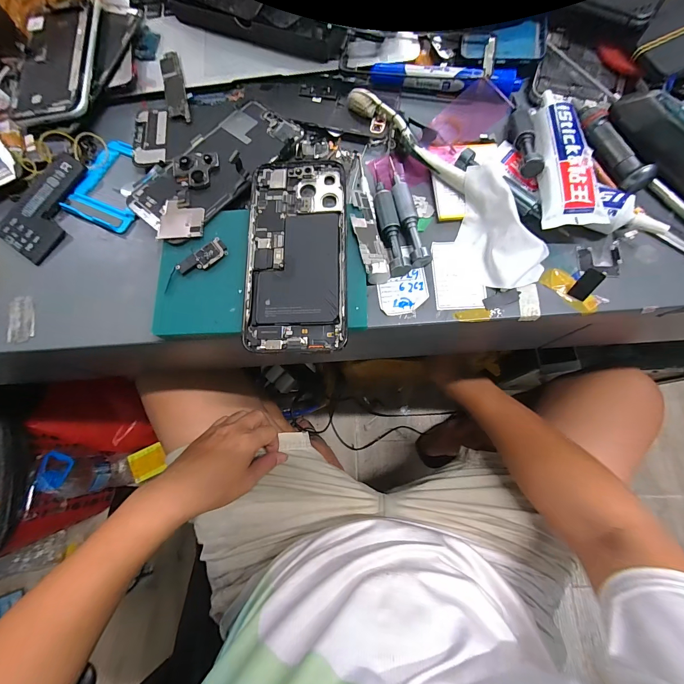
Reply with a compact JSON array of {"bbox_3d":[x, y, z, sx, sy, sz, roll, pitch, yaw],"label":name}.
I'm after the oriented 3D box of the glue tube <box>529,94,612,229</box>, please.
[{"bbox_3d":[0.177,-0.148,0.262,0.042,0.027,0.124,-1,74,2],"label":"glue tube"}]

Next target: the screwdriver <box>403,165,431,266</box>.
[{"bbox_3d":[0.054,-0.108,0.269,0.015,0.013,0.098,-11,74,-1],"label":"screwdriver"}]

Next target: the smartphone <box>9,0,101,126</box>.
[{"bbox_3d":[-0.272,-0.269,0.311,0.068,0.013,0.131,-3,74,2],"label":"smartphone"}]

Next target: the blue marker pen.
[{"bbox_3d":[0.095,-0.245,0.300,0.134,0.019,0.017,11,75,6],"label":"blue marker pen"}]

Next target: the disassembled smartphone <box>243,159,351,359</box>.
[{"bbox_3d":[-0.035,-0.070,0.252,0.076,0.006,0.157,-1,77,3],"label":"disassembled smartphone"}]

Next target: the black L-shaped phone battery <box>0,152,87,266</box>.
[{"bbox_3d":[-0.265,-0.123,0.294,0.056,0.005,0.097,30,78,10],"label":"black L-shaped phone battery"}]

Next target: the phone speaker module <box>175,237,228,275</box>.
[{"bbox_3d":[-0.110,-0.066,0.257,0.040,0.004,0.017,-38,81,-4],"label":"phone speaker module"}]

